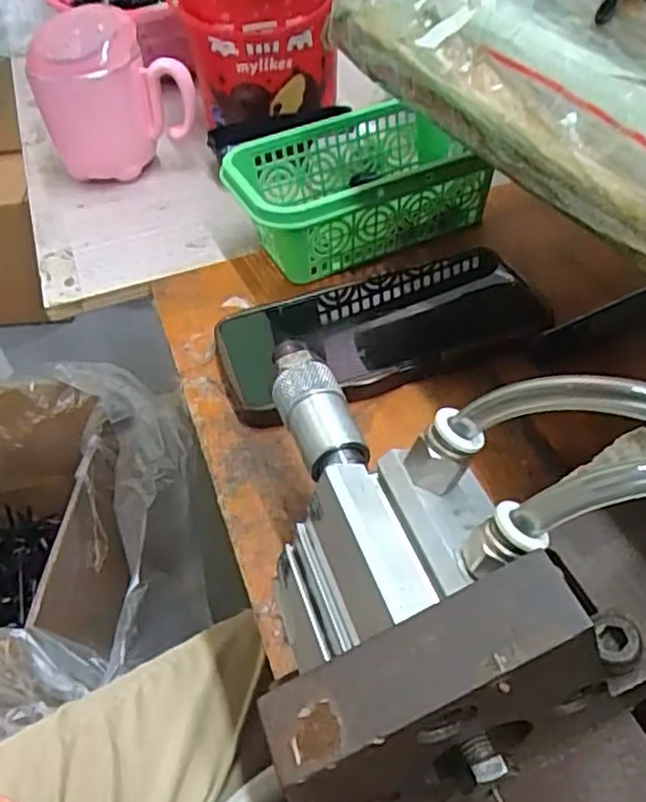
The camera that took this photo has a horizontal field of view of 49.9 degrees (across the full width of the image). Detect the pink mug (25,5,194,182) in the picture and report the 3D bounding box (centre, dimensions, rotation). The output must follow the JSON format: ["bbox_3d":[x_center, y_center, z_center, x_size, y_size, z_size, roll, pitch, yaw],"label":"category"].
[{"bbox_3d":[-0.151,-0.221,0.506,0.106,0.103,0.072,-15,45,-9],"label":"pink mug"}]

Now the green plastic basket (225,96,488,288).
[{"bbox_3d":[0.021,-0.127,0.422,0.146,0.056,0.098,-15,45,-9],"label":"green plastic basket"}]

